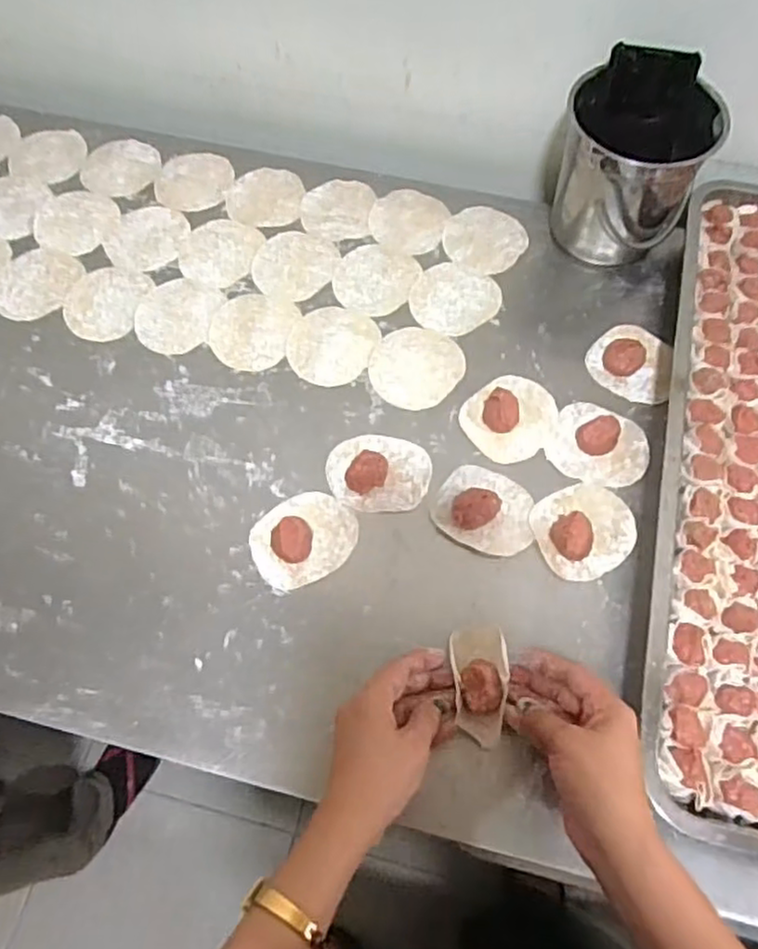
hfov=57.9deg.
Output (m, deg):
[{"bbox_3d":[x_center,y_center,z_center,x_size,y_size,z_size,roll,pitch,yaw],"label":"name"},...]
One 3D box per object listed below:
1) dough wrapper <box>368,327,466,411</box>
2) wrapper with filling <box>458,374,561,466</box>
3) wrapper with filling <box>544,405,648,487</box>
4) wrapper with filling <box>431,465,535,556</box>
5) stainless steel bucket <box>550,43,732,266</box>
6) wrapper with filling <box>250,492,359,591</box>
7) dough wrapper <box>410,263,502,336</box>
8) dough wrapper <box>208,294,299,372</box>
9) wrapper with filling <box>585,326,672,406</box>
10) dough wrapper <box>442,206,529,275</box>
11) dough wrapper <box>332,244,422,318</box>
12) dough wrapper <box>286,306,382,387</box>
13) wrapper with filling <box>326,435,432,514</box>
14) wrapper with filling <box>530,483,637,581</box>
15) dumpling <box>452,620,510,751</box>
[{"bbox_3d":[0.033,-0.101,0.632,0.083,0.004,0.088,0,64,0],"label":"dough wrapper"},{"bbox_3d":[0.117,-0.054,0.598,0.084,0.017,0.075,-40,71,-18],"label":"wrapper with filling"},{"bbox_3d":[0.189,-0.028,0.584,0.081,0.023,0.071,26,67,12],"label":"wrapper with filling"},{"bbox_3d":[0.088,0.025,0.557,0.082,0.021,0.066,23,66,10],"label":"wrapper with filling"},{"bbox_3d":[0.228,-0.278,0.631,0.128,0.151,0.124,0,64,0],"label":"stainless steel bucket"},{"bbox_3d":[-0.061,0.046,0.545,0.084,0.024,0.071,-31,68,-14],"label":"wrapper with filling"},{"bbox_3d":[0.073,-0.170,0.664,0.081,0.004,0.082,0,64,0],"label":"dough wrapper"},{"bbox_3d":[-0.121,-0.136,0.648,0.077,0.004,0.087,14,65,6],"label":"dough wrapper"},{"bbox_3d":[0.234,-0.105,0.629,0.078,0.013,0.077,0,64,0],"label":"wrapper with filling"},{"bbox_3d":[0.108,-0.242,0.698,0.083,0.004,0.084,0,64,0],"label":"dough wrapper"},{"bbox_3d":[-0.005,-0.194,0.677,0.078,0.004,0.089,20,66,9],"label":"dough wrapper"},{"bbox_3d":[-0.045,-0.122,0.640,0.080,0.004,0.087,0,64,0],"label":"dough wrapper"},{"bbox_3d":[0.000,-0.006,0.569,0.085,0.025,0.070,7,64,3],"label":"wrapper with filling"},{"bbox_3d":[0.168,0.042,0.551,0.082,0.019,0.074,-22,66,-11],"label":"wrapper with filling"},{"bbox_3d":[0.071,0.145,0.489,0.035,0.032,0.085,2,58,0],"label":"dumpling"}]

